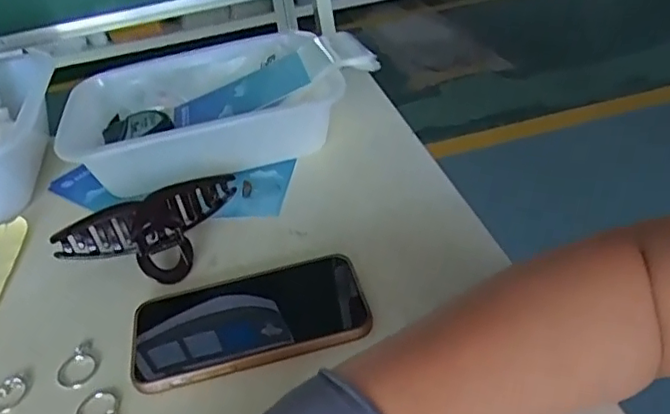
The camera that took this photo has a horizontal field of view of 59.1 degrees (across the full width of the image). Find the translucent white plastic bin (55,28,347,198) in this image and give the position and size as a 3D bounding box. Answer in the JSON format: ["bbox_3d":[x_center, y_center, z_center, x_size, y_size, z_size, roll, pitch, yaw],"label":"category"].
[{"bbox_3d":[-0.115,-0.091,0.571,0.268,0.063,0.232,-6,35,1],"label":"translucent white plastic bin"}]

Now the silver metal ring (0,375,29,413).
[{"bbox_3d":[-0.202,0.114,0.364,0.022,0.004,0.024,-5,35,3],"label":"silver metal ring"}]

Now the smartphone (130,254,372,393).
[{"bbox_3d":[-0.055,0.072,0.381,0.147,0.015,0.075,-12,35,-7],"label":"smartphone"}]

